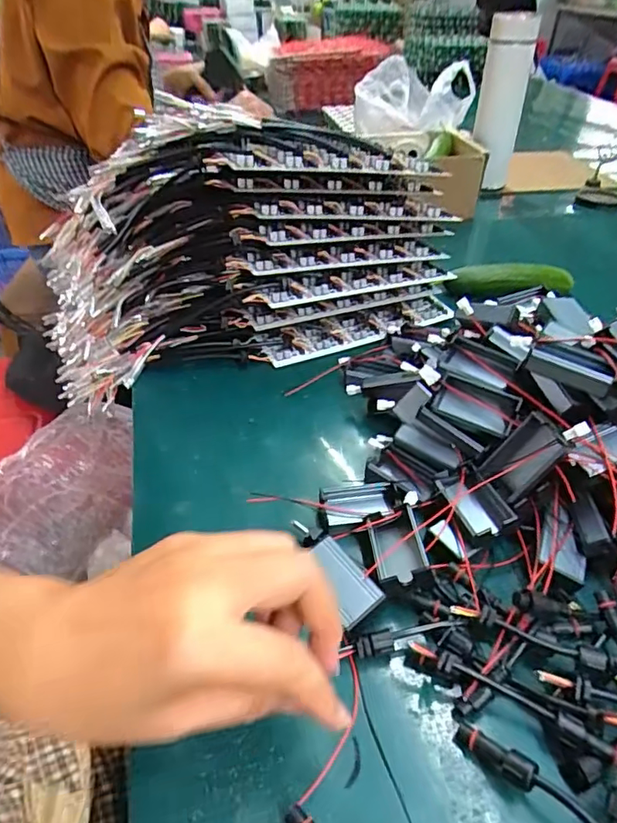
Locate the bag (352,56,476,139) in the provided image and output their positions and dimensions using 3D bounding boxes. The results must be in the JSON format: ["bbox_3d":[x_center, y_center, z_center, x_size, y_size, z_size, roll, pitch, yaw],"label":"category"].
[{"bbox_3d":[0.163,-0.514,0.863,0.196,0.081,0.220,12,42,12],"label":"bag"}]

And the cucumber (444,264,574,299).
[{"bbox_3d":[0.225,-0.146,0.577,0.137,0.027,0.028,3,41,2],"label":"cucumber"}]

